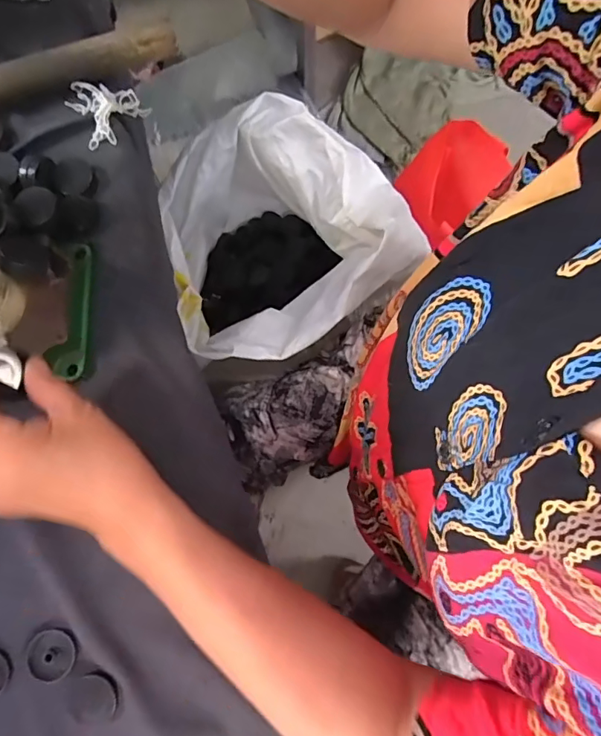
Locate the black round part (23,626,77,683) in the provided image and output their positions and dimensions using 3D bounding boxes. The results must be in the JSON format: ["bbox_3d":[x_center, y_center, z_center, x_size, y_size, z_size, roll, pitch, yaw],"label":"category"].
[{"bbox_3d":[-0.177,0.203,0.338,0.033,0.006,0.033,0,78,0],"label":"black round part"}]

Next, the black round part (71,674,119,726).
[{"bbox_3d":[-0.144,0.231,0.333,0.032,0.004,0.030,0,78,0],"label":"black round part"}]

